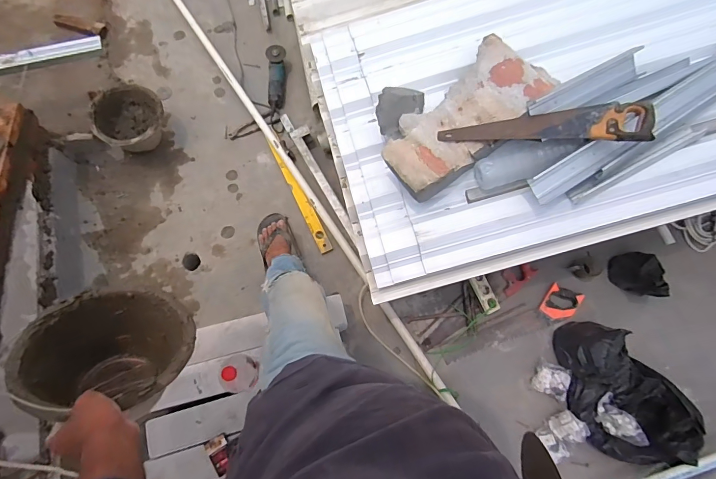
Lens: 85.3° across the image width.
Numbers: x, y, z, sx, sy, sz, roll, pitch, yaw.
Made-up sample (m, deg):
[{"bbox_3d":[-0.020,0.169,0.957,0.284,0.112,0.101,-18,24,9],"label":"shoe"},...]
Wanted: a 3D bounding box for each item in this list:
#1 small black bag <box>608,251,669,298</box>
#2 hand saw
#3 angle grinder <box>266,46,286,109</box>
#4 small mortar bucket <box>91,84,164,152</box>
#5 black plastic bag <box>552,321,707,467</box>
[{"bbox_3d":[0.986,0.114,1.354,0.129,0.167,0.169,0,72,-3],"label":"small black bag"},{"bbox_3d":[0.478,-0.293,1.016,0.501,0.039,0.116,0,73,17],"label":"hand saw"},{"bbox_3d":[-0.346,-0.673,1.644,0.078,0.082,0.287,0,88,-2],"label":"angle grinder"},{"bbox_3d":[-0.862,-0.446,1.494,0.228,0.160,0.242,1,72,-3],"label":"small mortar bucket"},{"bbox_3d":[0.838,0.472,1.249,0.293,0.186,0.433,-19,74,-9],"label":"black plastic bag"}]

